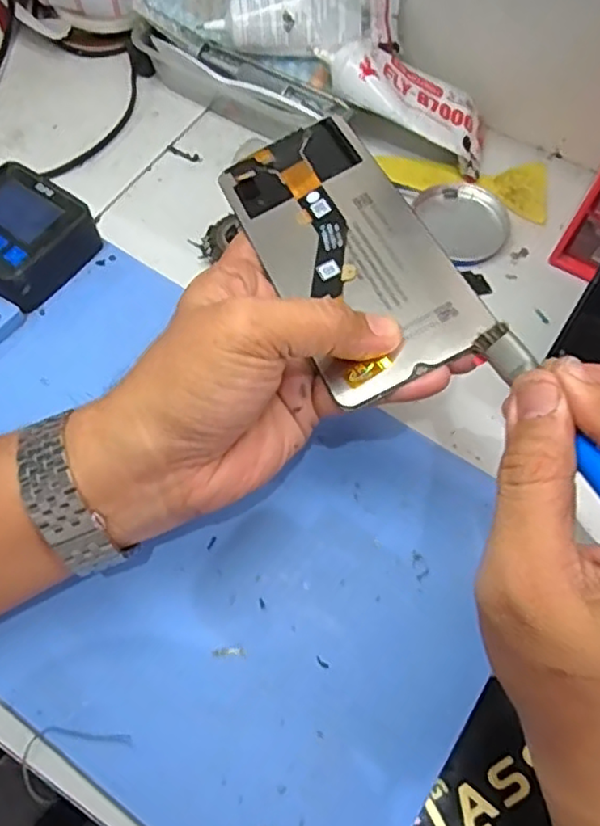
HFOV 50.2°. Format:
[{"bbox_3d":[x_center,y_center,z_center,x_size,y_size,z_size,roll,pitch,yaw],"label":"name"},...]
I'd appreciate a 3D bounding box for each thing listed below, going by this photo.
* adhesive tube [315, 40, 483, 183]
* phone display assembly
[{"bbox_3d":[0.073,-0.208,0.424,0.122,0.023,0.056,20,62,-17],"label":"adhesive tube"},{"bbox_3d":[0.018,-0.077,0.291,0.068,0.004,0.154,-28,60,1],"label":"phone display assembly"}]

